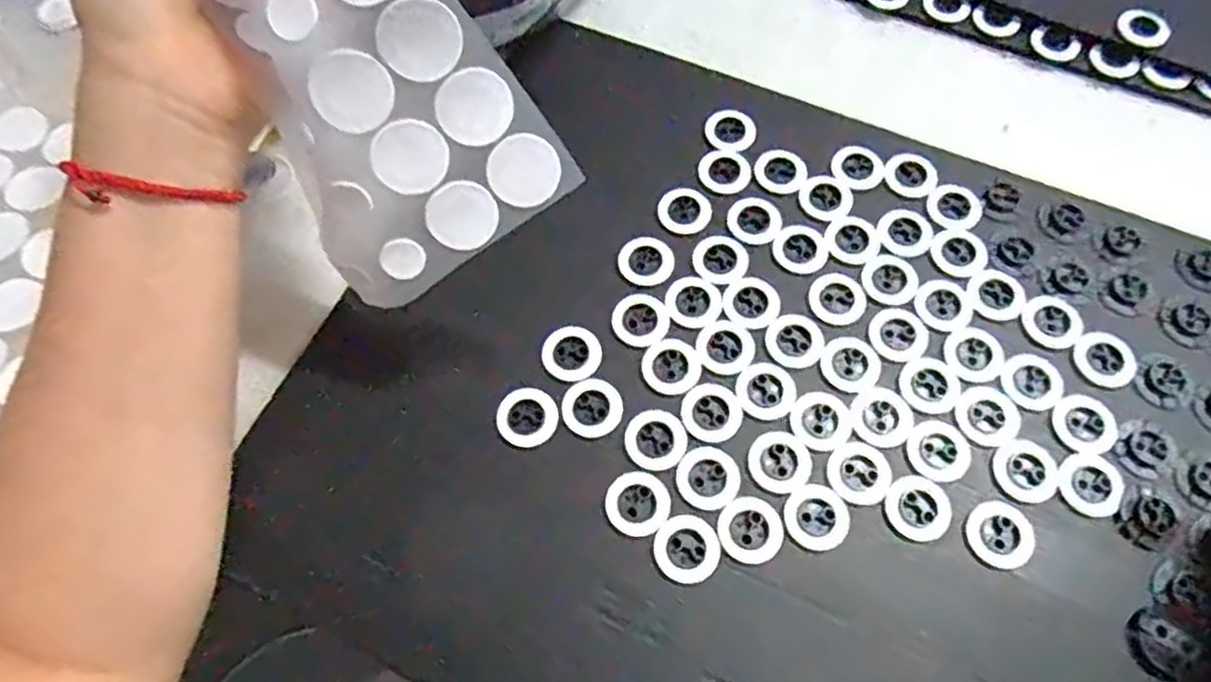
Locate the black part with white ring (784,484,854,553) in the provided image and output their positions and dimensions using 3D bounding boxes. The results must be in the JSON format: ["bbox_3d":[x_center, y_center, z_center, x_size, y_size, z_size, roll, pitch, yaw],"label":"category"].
[{"bbox_3d":[0.095,0.079,0.328,0.028,0.004,0.028,0,65,0],"label":"black part with white ring"}]

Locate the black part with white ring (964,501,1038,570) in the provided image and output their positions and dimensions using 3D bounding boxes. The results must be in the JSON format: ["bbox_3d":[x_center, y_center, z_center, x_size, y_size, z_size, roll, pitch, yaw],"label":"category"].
[{"bbox_3d":[0.176,0.085,0.323,0.029,0.004,0.028,0,65,0],"label":"black part with white ring"}]

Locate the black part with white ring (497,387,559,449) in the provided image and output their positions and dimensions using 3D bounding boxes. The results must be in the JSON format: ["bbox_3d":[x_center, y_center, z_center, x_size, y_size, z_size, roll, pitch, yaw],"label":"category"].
[{"bbox_3d":[-0.037,0.037,0.350,0.028,0.004,0.028,0,65,0],"label":"black part with white ring"}]

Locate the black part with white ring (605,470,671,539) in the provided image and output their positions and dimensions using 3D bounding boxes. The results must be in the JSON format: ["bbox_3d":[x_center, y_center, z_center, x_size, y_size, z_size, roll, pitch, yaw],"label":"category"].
[{"bbox_3d":[0.015,0.073,0.331,0.028,0.004,0.028,0,65,0],"label":"black part with white ring"}]

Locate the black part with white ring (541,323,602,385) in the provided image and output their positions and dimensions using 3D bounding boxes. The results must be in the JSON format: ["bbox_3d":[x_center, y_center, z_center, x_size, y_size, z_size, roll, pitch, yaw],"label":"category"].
[{"bbox_3d":[-0.017,0.006,0.362,0.028,0.005,0.027,0,65,0],"label":"black part with white ring"}]

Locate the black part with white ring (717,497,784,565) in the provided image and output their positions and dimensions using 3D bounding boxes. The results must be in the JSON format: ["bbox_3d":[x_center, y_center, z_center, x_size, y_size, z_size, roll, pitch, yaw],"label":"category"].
[{"bbox_3d":[0.065,0.084,0.327,0.028,0.004,0.028,0,65,0],"label":"black part with white ring"}]

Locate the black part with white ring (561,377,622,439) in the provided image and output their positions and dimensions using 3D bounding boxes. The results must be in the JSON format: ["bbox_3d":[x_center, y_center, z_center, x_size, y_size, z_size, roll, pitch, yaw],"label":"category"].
[{"bbox_3d":[-0.007,0.031,0.350,0.028,0.004,0.028,0,65,0],"label":"black part with white ring"}]

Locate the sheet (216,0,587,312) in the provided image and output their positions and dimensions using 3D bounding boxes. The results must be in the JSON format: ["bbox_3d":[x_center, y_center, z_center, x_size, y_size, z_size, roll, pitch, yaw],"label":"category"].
[{"bbox_3d":[-0.088,-0.128,0.261,0.097,0.054,0.227,-18,109,-5],"label":"sheet"}]

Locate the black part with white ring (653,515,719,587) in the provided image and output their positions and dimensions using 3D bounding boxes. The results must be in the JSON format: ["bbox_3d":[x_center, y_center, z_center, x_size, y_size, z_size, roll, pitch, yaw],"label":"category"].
[{"bbox_3d":[0.036,0.093,0.325,0.029,0.004,0.028,0,65,0],"label":"black part with white ring"}]

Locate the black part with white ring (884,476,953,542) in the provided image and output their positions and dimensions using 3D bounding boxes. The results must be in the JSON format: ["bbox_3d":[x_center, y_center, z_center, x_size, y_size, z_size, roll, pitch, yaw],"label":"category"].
[{"bbox_3d":[0.141,0.075,0.328,0.028,0.004,0.028,0,65,0],"label":"black part with white ring"}]

